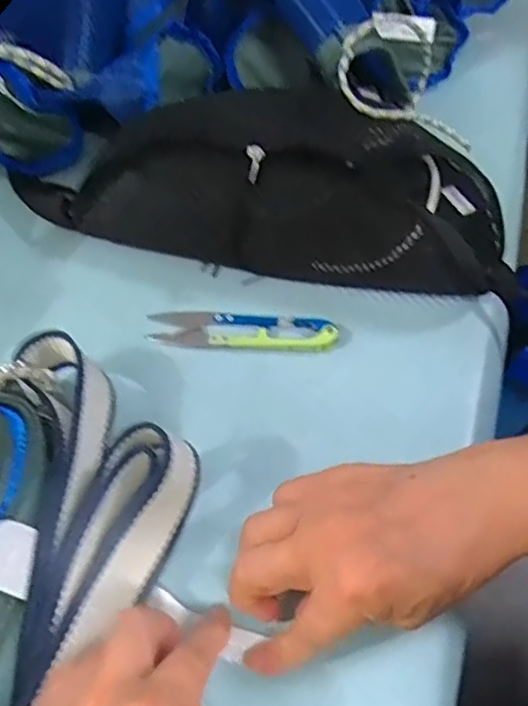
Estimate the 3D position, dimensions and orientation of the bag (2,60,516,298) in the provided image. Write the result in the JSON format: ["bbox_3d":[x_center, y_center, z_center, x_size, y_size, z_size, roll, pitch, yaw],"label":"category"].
[{"bbox_3d":[-0.013,-0.110,0.424,0.334,0.072,0.095,11,58,9],"label":"bag"}]

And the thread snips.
[{"bbox_3d":[-0.014,-0.015,0.404,0.118,0.012,0.027,5,57,5],"label":"thread snips"}]

